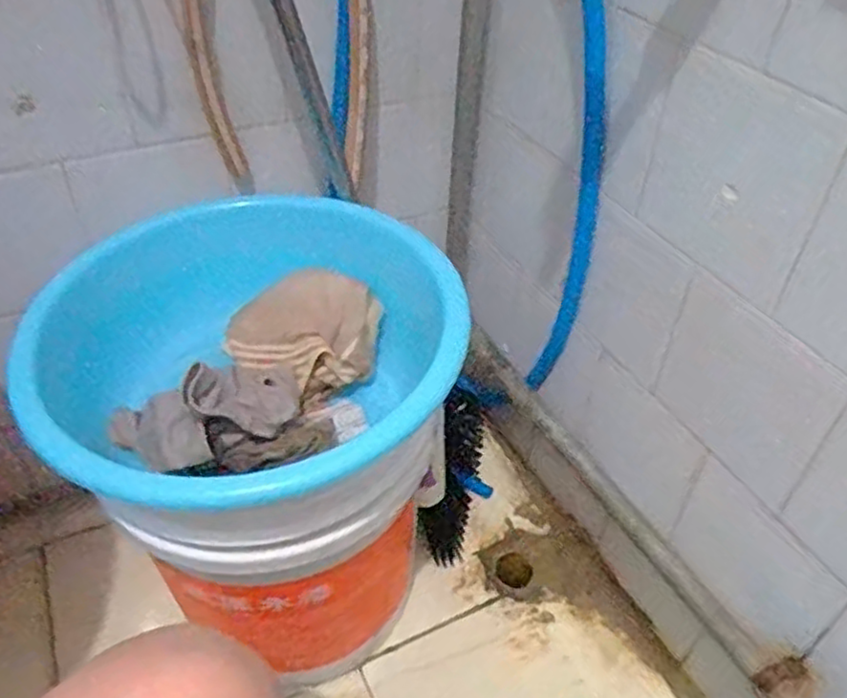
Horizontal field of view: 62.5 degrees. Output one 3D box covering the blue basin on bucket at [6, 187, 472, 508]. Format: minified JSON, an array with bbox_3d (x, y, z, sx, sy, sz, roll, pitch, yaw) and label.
[{"bbox_3d":[-0.141,0.011,0.565,0.291,0.105,0.302,1,43,-1],"label":"blue basin on bucket"}]

